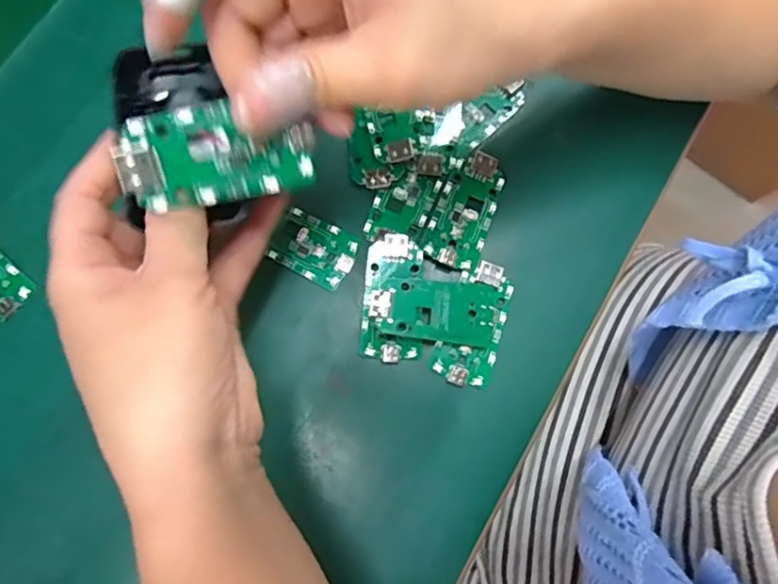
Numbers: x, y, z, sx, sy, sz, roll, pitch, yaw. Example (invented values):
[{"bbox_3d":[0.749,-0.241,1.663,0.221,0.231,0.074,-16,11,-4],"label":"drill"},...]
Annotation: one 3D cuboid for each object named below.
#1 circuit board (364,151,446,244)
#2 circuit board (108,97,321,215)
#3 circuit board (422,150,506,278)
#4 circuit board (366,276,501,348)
[{"bbox_3d":[0.009,-0.051,0.305,0.029,0.009,0.054,25,78,2],"label":"circuit board"},{"bbox_3d":[-0.056,-0.046,0.190,0.061,0.008,0.031,-13,106,-16],"label":"circuit board"},{"bbox_3d":[0.041,-0.044,0.302,0.030,0.006,0.063,21,78,1],"label":"circuit board"},{"bbox_3d":[0.024,0.006,0.289,0.063,0.008,0.034,9,78,-2],"label":"circuit board"}]

